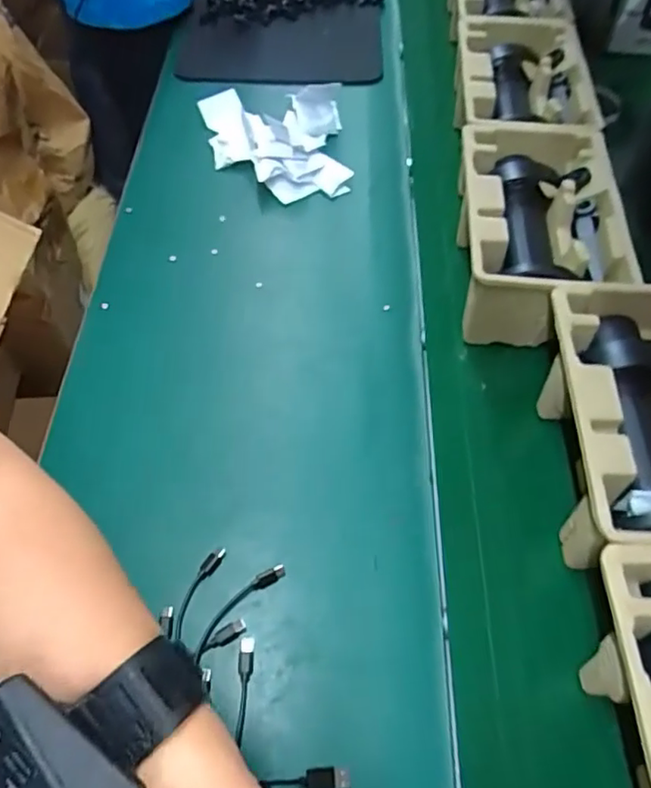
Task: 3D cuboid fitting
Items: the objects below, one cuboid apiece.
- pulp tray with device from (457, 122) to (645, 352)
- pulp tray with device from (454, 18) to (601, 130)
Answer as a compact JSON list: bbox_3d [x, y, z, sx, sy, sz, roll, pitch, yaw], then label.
[{"bbox_3d":[0.212,-0.160,0.620,0.144,0.112,0.225,4,57,3],"label":"pulp tray with device"},{"bbox_3d":[0.232,-0.361,0.731,0.146,0.070,0.229,3,57,2],"label":"pulp tray with device"}]

